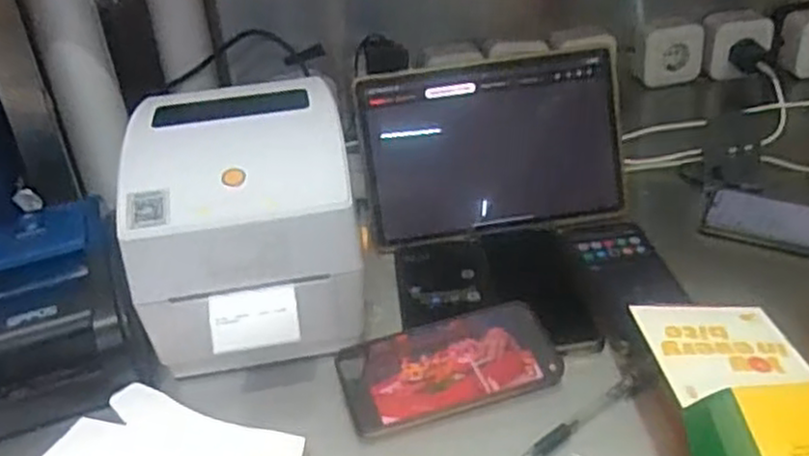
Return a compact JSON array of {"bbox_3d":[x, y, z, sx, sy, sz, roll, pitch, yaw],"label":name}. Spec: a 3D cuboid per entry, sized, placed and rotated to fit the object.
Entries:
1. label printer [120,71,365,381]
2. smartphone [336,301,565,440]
[{"bbox_3d":[-0.125,-0.001,0.619,0.170,0.159,0.211,-9,32,-6],"label":"label printer"},{"bbox_3d":[0.034,0.104,0.576,0.160,0.007,0.079,-15,49,-10],"label":"smartphone"}]

